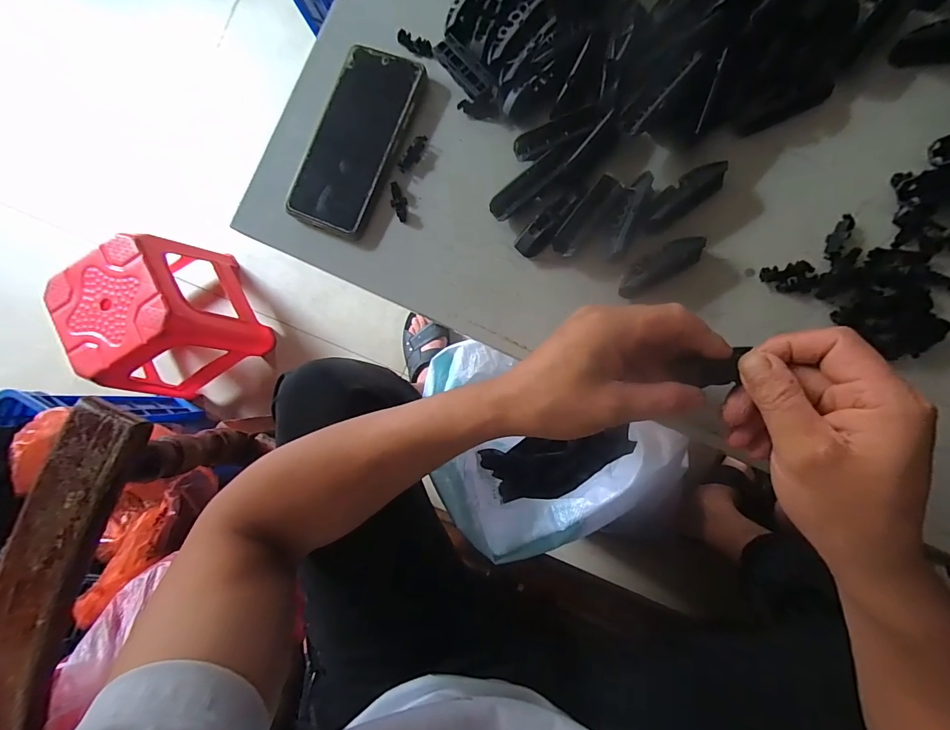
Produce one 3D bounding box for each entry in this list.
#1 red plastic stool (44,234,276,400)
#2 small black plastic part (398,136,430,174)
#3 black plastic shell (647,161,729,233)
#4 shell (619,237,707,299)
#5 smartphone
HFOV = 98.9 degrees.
[{"bbox_3d":[-0.652,-0.096,0.876,0.269,0.258,0.249,-34,82,4],"label":"red plastic stool"},{"bbox_3d":[-0.054,-0.187,0.360,0.012,0.004,0.037,31,91,9],"label":"small black plastic part"},{"bbox_3d":[0.164,-0.133,0.318,0.067,0.015,0.024,-38,82,4],"label":"black plastic shell"},{"bbox_3d":[0.143,-0.076,0.315,0.068,0.021,0.025,-31,82,5],"label":"shell"},{"bbox_3d":[-0.106,-0.198,0.363,0.075,0.015,0.162,25,90,9],"label":"smartphone"}]

